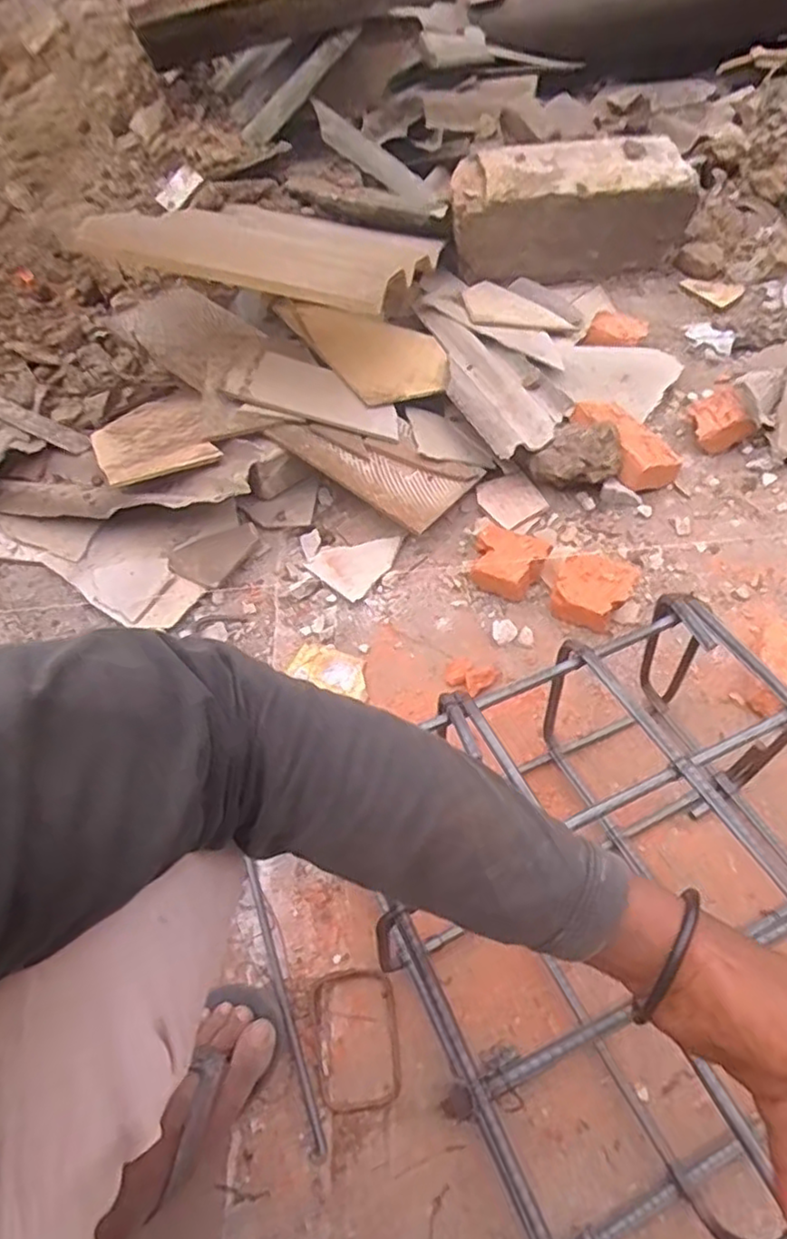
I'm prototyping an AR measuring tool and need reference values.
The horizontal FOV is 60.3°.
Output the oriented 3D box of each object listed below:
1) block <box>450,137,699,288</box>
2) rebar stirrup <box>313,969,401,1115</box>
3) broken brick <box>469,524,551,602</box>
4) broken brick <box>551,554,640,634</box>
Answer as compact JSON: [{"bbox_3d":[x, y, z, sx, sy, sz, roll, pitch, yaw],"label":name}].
[{"bbox_3d":[0.311,-0.737,1.211,0.411,0.165,0.129,-6,52,1],"label":"block"},{"bbox_3d":[-0.032,0.364,0.591,0.072,0.008,0.104,-9,52,-1],"label":"rebar stirrup"},{"bbox_3d":[0.137,-0.074,0.872,0.093,0.046,0.087,30,61,26],"label":"broken brick"},{"bbox_3d":[0.242,-0.033,0.827,0.083,0.050,0.098,23,58,22],"label":"broken brick"}]

